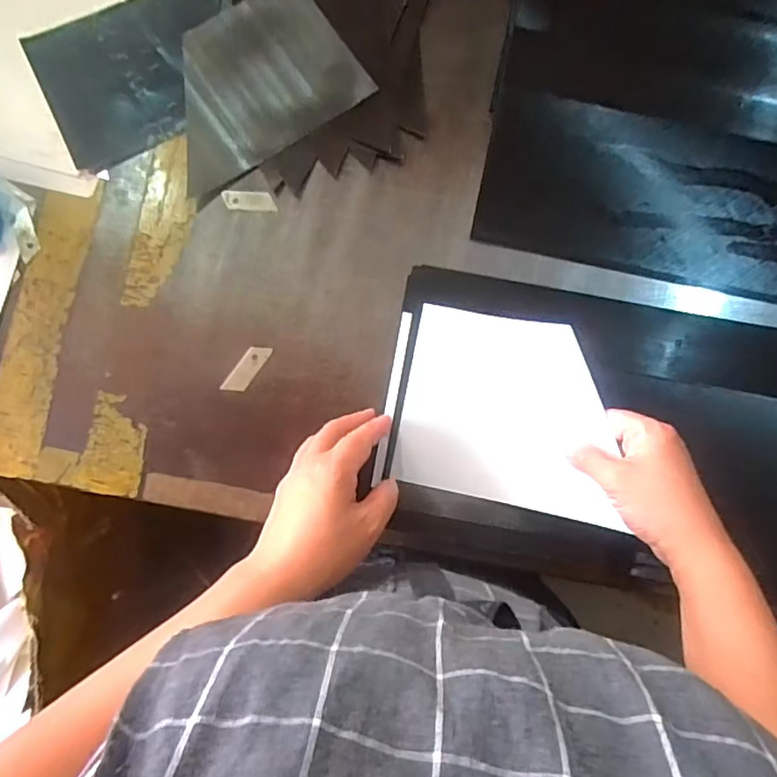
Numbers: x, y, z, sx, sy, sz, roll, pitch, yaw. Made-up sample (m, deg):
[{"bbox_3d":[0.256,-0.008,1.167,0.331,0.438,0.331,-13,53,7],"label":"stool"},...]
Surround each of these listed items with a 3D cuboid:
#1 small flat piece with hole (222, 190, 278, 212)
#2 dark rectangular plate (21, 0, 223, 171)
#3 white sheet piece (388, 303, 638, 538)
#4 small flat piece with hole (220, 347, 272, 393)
[{"bbox_3d":[-0.123,-0.166,0.496,0.047,0.004,0.018,3,84,0],"label":"small flat piece with hole"},{"bbox_3d":[-0.224,-0.297,0.516,0.185,0.007,0.151,-24,82,-2],"label":"dark rectangular plate"},{"bbox_3d":[0.096,0.017,0.442,0.164,0.013,0.143,11,84,6],"label":"white sheet piece"},{"bbox_3d":[-0.120,-0.016,0.474,0.018,0.004,0.048,35,85,4],"label":"small flat piece with hole"}]

